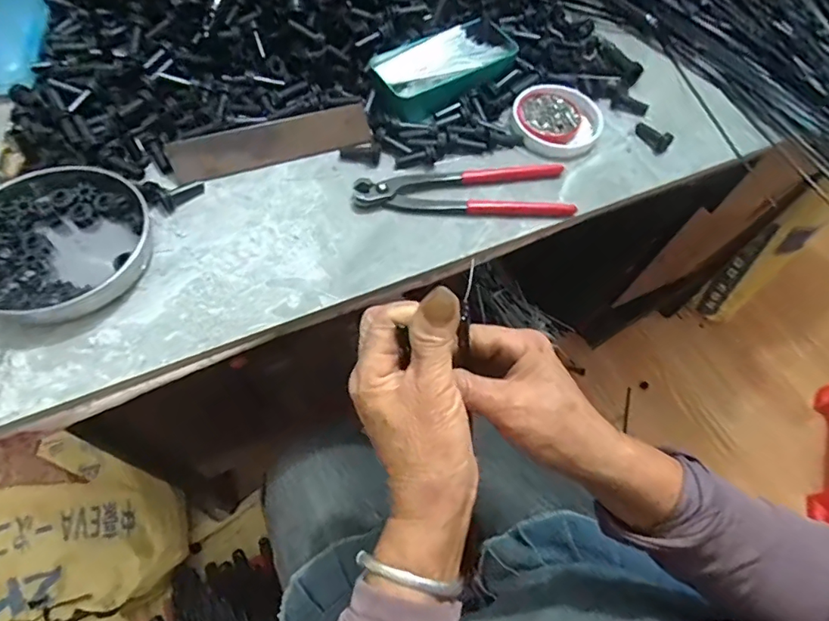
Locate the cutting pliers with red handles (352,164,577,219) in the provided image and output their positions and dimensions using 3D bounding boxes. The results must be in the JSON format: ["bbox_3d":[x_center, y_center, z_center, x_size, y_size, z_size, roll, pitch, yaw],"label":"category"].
[{"bbox_3d":[0.044,-0.109,0.449,0.191,0.012,0.056,-1,61,-4],"label":"cutting pliers with red handles"}]

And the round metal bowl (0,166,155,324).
[{"bbox_3d":[-0.281,-0.053,0.397,0.131,0.032,0.135,2,61,-3],"label":"round metal bowl"}]

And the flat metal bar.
[{"bbox_3d":[-0.127,-0.152,0.456,0.178,0.036,0.012,-18,31,-14],"label":"flat metal bar"}]

